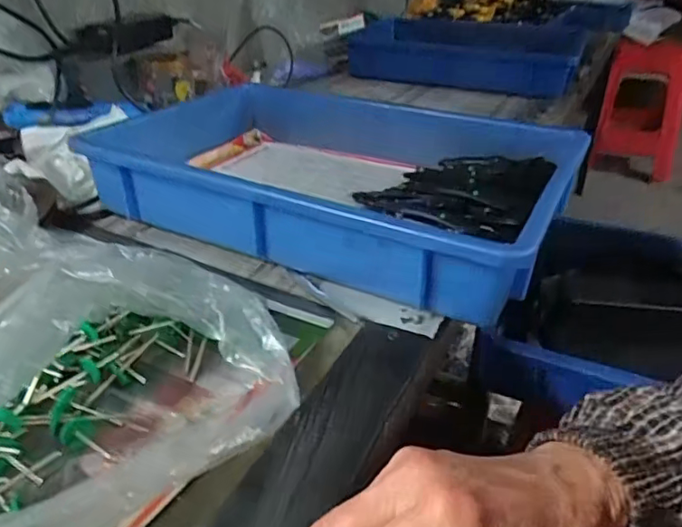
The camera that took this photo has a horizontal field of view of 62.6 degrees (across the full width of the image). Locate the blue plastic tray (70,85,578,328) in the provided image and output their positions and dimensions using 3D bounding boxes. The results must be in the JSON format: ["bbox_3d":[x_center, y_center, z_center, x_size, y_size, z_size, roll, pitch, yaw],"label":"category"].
[{"bbox_3d":[-0.013,-0.100,0.586,0.470,0.081,0.309,18,32,25],"label":"blue plastic tray"}]

